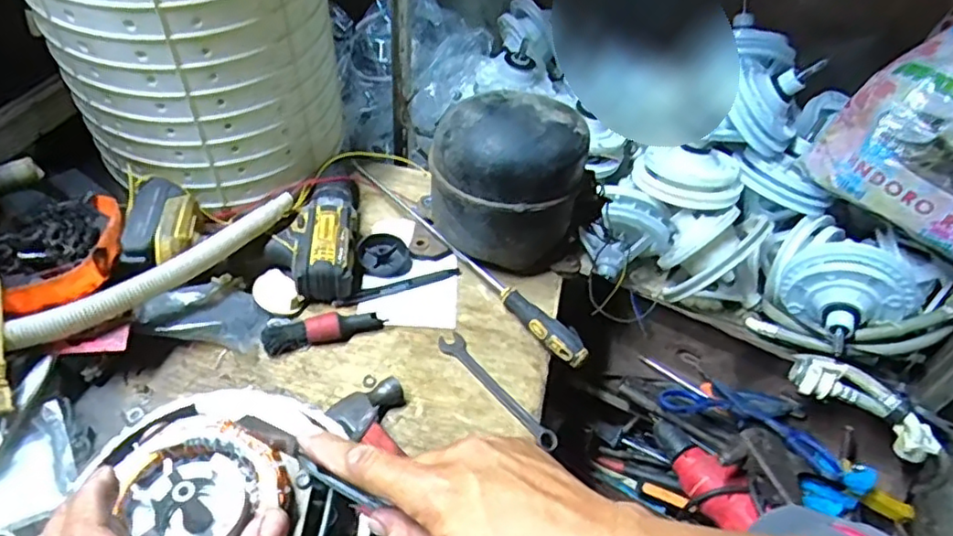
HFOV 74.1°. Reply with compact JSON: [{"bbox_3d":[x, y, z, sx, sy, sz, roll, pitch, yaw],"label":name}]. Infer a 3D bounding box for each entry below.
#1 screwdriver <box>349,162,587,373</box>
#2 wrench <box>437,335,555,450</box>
[{"bbox_3d":[-0.018,-0.018,0.706,0.027,0.026,0.369,-30,56,-30],"label":"screwdriver"},{"bbox_3d":[0.020,0.114,0.604,0.024,0.006,0.154,-30,56,-30],"label":"wrench"}]

